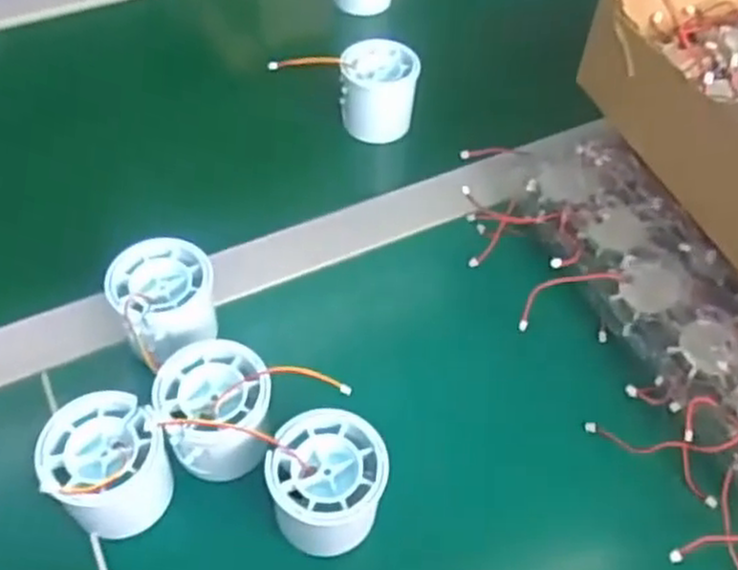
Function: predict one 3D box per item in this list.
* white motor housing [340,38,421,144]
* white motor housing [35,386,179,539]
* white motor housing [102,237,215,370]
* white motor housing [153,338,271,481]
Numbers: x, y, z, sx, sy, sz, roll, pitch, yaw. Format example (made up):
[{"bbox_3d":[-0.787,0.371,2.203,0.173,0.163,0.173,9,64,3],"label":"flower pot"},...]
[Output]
[{"bbox_3d":[0.007,-0.142,0.559,0.053,0.052,0.050,4,52,0],"label":"white motor housing"},{"bbox_3d":[-0.127,0.087,0.377,0.055,0.053,0.052,2,52,-2],"label":"white motor housing"},{"bbox_3d":[-0.113,0.015,0.431,0.056,0.053,0.065,-16,55,-15],"label":"white motor housing"},{"bbox_3d":[-0.078,0.066,0.391,0.056,0.044,0.063,1,52,-3],"label":"white motor housing"}]

